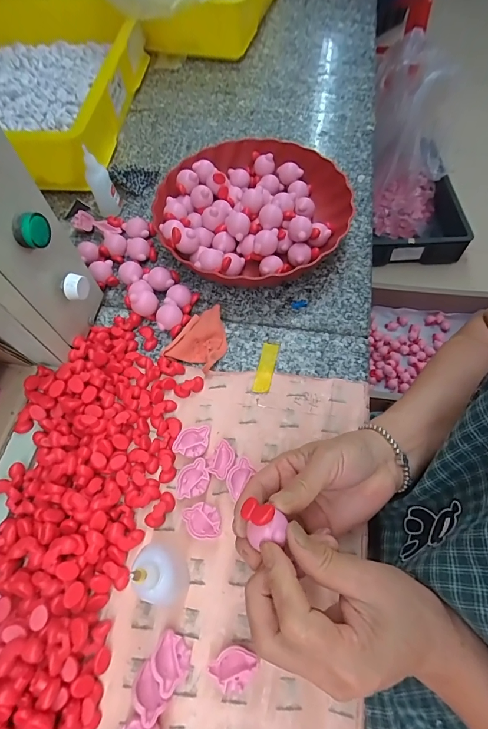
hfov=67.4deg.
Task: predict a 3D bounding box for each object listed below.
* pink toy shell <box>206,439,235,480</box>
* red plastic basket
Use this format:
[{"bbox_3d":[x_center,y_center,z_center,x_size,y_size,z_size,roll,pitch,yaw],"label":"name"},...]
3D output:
[{"bbox_3d":[-0.019,0.087,0.337,0.019,0.015,0.035,19,63,10],"label":"pink toy shell"},{"bbox_3d":[0.012,-0.193,0.470,0.223,0.054,0.235,0,62,0],"label":"red plastic basket"}]

